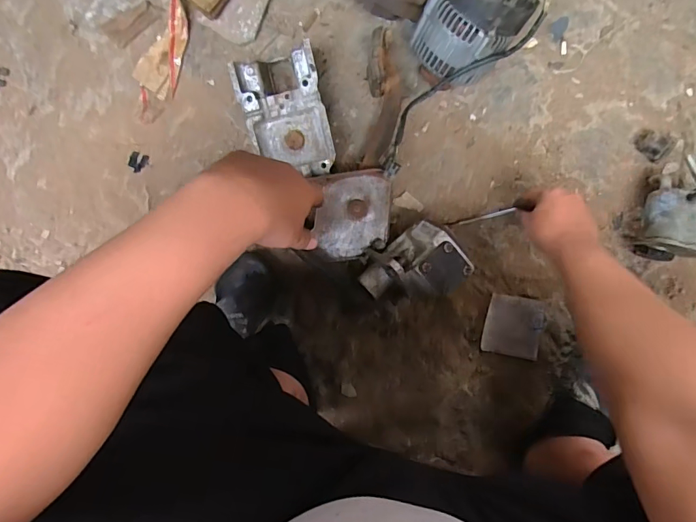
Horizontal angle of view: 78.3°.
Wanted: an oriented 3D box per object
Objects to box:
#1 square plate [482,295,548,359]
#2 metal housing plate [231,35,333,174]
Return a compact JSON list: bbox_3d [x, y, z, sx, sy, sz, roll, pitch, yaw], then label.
[{"bbox_3d":[0.281,0.112,0.728,0.089,0.019,0.101,10,89,4],"label":"square plate"},{"bbox_3d":[-0.101,-0.238,0.707,0.133,0.039,0.189,-9,115,11],"label":"metal housing plate"}]

